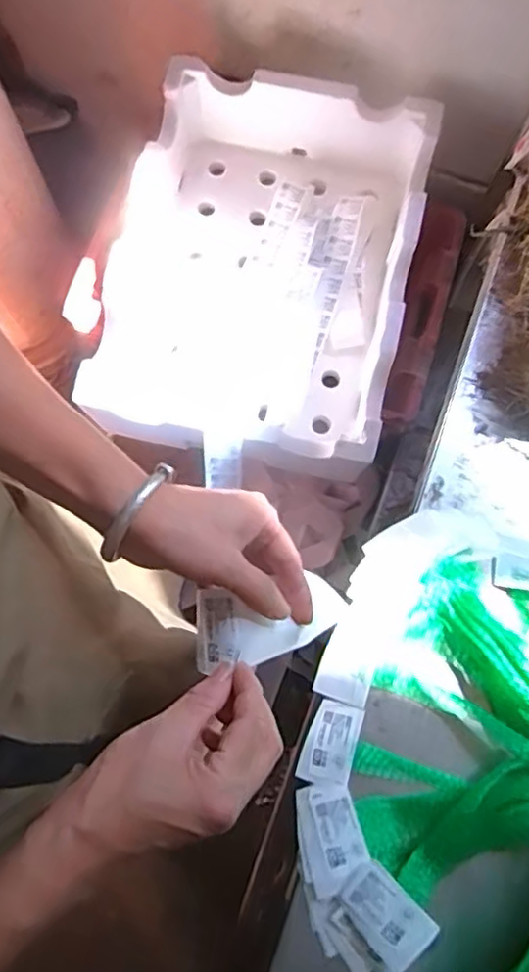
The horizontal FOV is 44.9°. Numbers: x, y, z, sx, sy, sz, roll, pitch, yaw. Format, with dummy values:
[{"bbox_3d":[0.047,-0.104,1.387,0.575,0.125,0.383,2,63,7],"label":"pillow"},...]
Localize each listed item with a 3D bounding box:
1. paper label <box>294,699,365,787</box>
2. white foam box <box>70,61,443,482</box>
[{"bbox_3d":[0.047,0.187,0.464,0.039,0.004,0.057,7,70,32],"label":"paper label"},{"bbox_3d":[-0.006,-0.333,1.001,0.447,0.171,0.556,14,75,4],"label":"white foam box"}]

